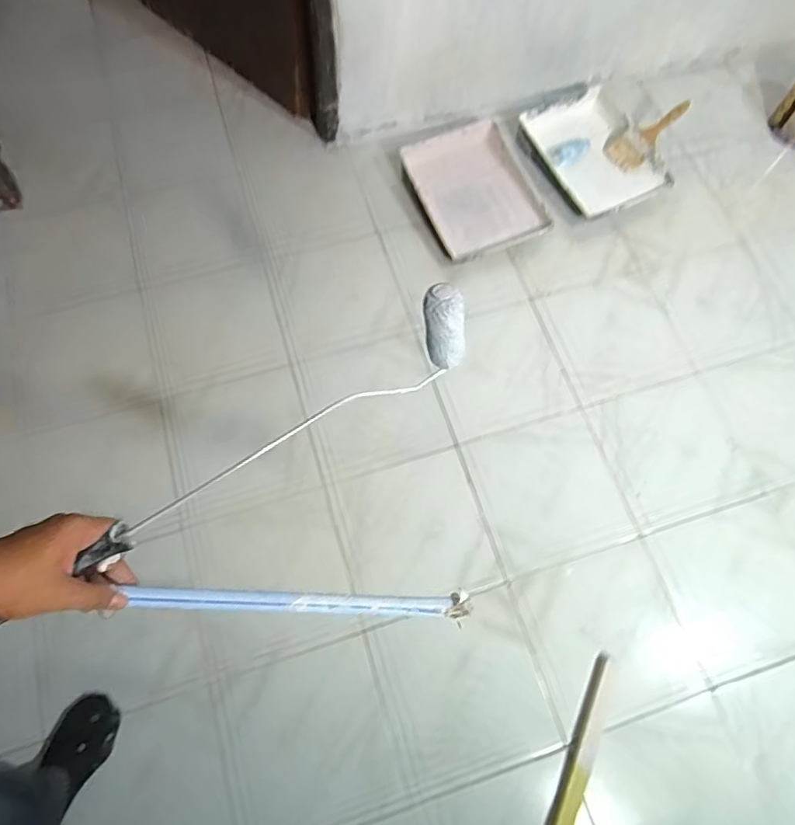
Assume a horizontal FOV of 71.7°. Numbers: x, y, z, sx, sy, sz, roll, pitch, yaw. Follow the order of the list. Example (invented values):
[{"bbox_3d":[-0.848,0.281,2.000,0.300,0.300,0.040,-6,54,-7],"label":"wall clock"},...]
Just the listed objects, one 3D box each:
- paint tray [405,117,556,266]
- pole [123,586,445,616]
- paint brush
[{"bbox_3d":[0.197,-0.588,1.440,0.296,0.056,0.392,-21,71,-11],"label":"paint tray"},{"bbox_3d":[-0.101,0.196,0.571,0.324,0.016,0.022,6,68,-12],"label":"pole"},{"bbox_3d":[0.686,-0.755,1.504,0.229,0.051,0.114,-33,71,14],"label":"paint brush"}]

